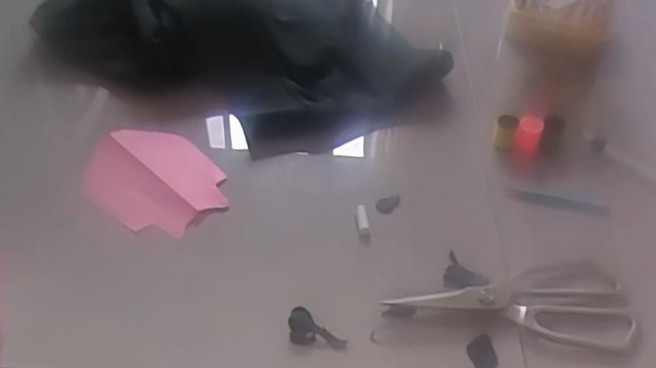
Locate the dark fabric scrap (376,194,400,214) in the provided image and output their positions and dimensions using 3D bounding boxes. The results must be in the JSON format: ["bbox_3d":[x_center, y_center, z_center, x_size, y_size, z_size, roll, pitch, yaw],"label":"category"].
[{"bbox_3d":[0.055,0.017,0.592,0.017,0.004,0.030,29,50,24],"label":"dark fabric scrap"}]

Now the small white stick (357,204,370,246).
[{"bbox_3d":[0.031,0.034,0.566,0.009,0.004,0.043,-1,44,-4],"label":"small white stick"}]

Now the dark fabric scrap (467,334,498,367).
[{"bbox_3d":[0.115,0.127,0.476,0.020,0.004,0.032,-12,54,-8],"label":"dark fabric scrap"}]

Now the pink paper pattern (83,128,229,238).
[{"bbox_3d":[-0.160,-0.009,0.593,0.133,0.011,0.106,35,53,29],"label":"pink paper pattern"}]

